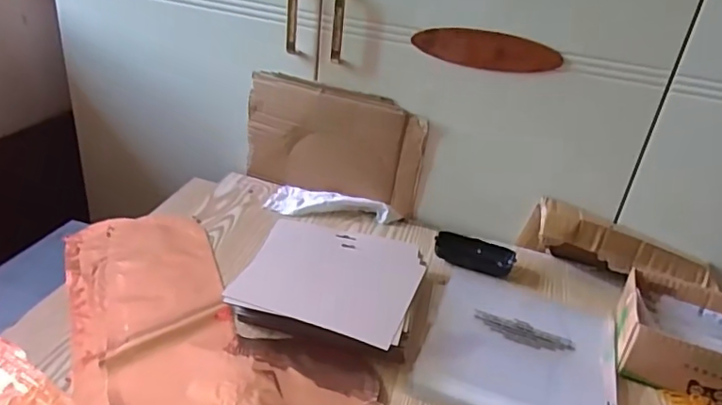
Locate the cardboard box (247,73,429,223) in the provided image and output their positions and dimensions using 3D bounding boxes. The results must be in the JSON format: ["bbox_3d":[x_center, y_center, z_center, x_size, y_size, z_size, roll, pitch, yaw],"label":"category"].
[{"bbox_3d":[-0.045,-0.085,0.823,0.271,0.173,0.022,14,30,11],"label":"cardboard box"}]

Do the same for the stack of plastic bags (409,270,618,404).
[{"bbox_3d":[0.180,0.162,0.616,0.201,0.011,0.211,15,30,14],"label":"stack of plastic bags"}]

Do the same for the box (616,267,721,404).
[{"bbox_3d":[0.392,0.152,0.620,0.183,0.059,0.156,18,31,18],"label":"box"}]

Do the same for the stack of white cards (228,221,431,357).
[{"bbox_3d":[-0.032,0.094,0.648,0.195,0.037,0.180,14,30,11],"label":"stack of white cards"}]

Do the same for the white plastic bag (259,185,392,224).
[{"bbox_3d":[-0.049,0.002,0.827,0.178,0.024,0.073,13,29,9],"label":"white plastic bag"}]

